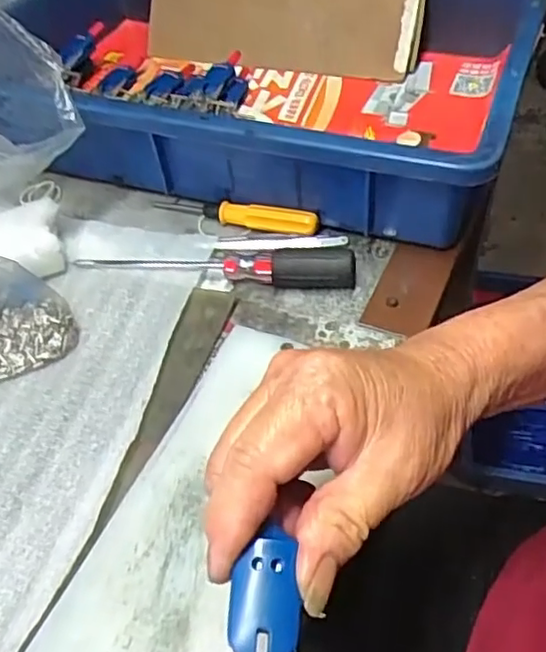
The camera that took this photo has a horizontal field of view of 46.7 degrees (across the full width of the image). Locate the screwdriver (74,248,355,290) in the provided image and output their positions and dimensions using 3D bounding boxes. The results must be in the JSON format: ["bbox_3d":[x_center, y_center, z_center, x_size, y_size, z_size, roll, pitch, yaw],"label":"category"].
[{"bbox_3d":[-0.037,-0.038,0.392,0.173,0.019,0.020,3,48,6],"label":"screwdriver"}]

